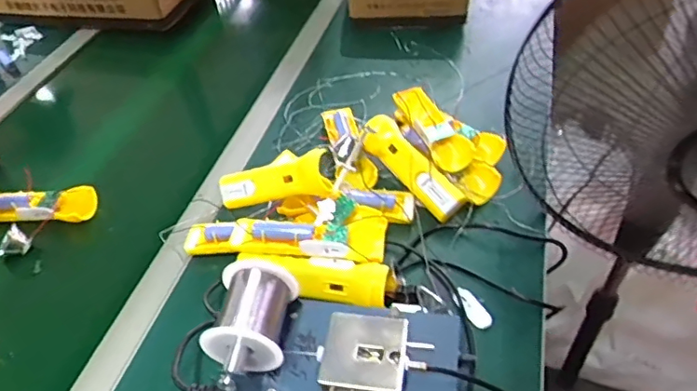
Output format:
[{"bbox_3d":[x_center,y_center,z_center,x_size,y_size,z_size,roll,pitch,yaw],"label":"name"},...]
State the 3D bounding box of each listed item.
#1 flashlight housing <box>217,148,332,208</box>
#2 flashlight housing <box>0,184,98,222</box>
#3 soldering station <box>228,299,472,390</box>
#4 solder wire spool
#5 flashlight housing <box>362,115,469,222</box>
[{"bbox_3d":[-0.087,-0.012,0.638,0.163,0.052,0.036,-11,39,34],"label":"flashlight housing"},{"bbox_3d":[-0.420,0.014,0.700,0.167,0.025,0.053,-4,46,1],"label":"flashlight housing"},{"bbox_3d":[0.006,0.157,0.468,0.188,0.096,0.120,4,46,9],"label":"soldering station"},{"bbox_3d":[-0.081,0.107,0.442,0.066,0.058,0.095,6,47,10],"label":"solder wire spool"},{"bbox_3d":[0.077,-0.040,0.670,0.047,0.039,0.175,-26,49,-19],"label":"flashlight housing"}]

